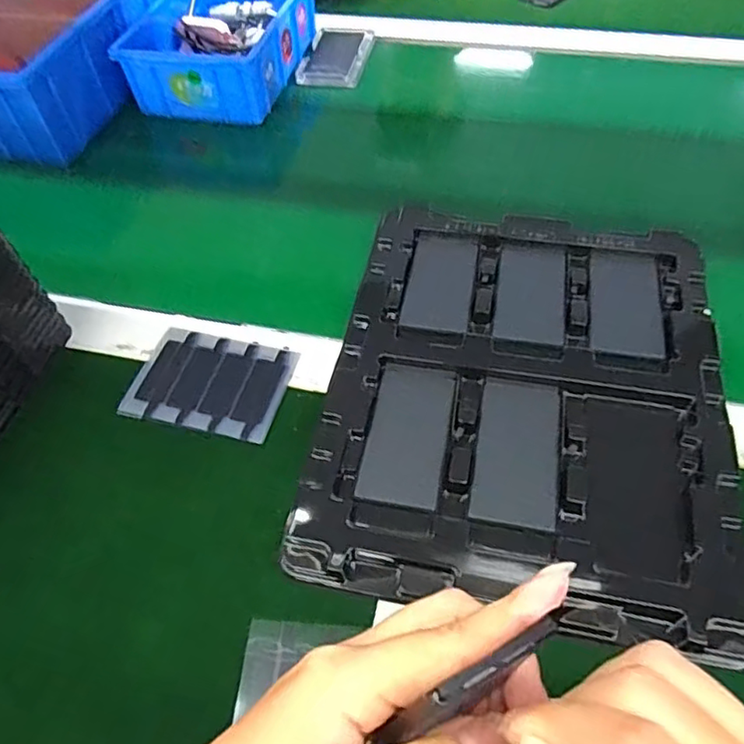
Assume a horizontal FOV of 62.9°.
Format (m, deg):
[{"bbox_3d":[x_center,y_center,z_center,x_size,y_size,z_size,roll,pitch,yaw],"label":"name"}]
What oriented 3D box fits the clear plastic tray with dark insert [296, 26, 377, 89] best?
[{"bbox_3d":[-0.034,-0.319,0.615,0.063,0.014,0.098,8,54,9],"label":"clear plastic tray with dark insert"}]

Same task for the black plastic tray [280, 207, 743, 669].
[{"bbox_3d":[0.088,0.006,0.355,0.216,0.017,0.271,9,54,10],"label":"black plastic tray"}]

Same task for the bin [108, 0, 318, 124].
[{"bbox_3d":[-0.140,-0.324,0.588,0.136,0.057,0.200,12,55,12],"label":"bin"}]

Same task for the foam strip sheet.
[{"bbox_3d":[-0.098,0.006,0.375,0.092,0.004,0.067,9,55,10],"label":"foam strip sheet"}]

